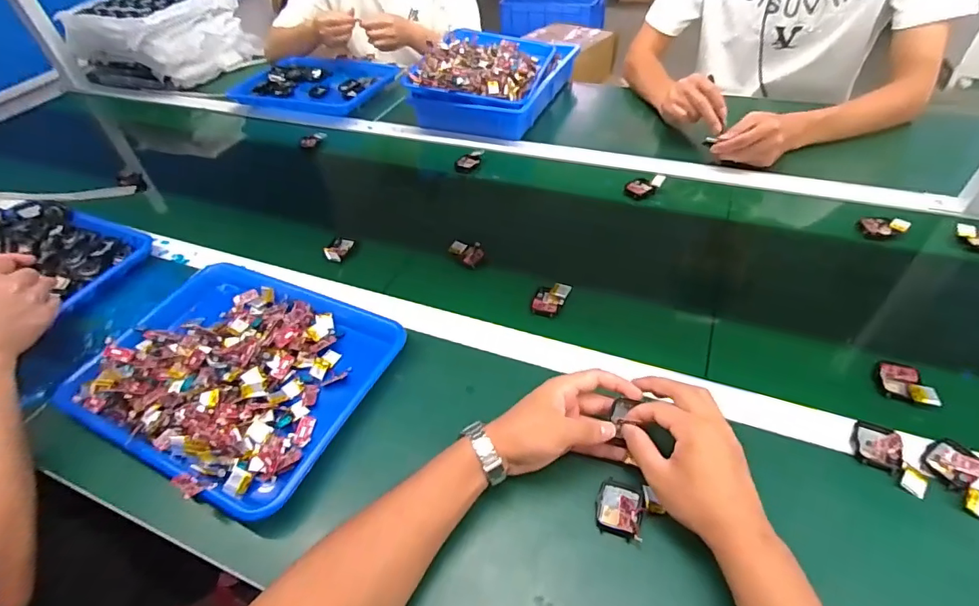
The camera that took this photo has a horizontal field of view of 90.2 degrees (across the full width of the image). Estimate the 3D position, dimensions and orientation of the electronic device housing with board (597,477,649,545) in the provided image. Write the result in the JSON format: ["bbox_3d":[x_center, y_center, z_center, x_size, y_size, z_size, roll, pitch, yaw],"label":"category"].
[{"bbox_3d":[0.116,0.181,0.432,0.041,0.015,0.048,14,49,19],"label":"electronic device housing with board"}]

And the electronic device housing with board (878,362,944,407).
[{"bbox_3d":[0.427,0.083,0.497,0.044,0.013,0.045,13,49,18],"label":"electronic device housing with board"}]

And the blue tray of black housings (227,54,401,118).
[{"bbox_3d":[-0.403,-0.513,1.134,0.355,0.036,0.250,15,49,20],"label":"blue tray of black housings"}]

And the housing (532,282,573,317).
[{"bbox_3d":[0.077,-0.007,0.618,0.037,0.008,0.051,21,64,14],"label":"housing"}]

